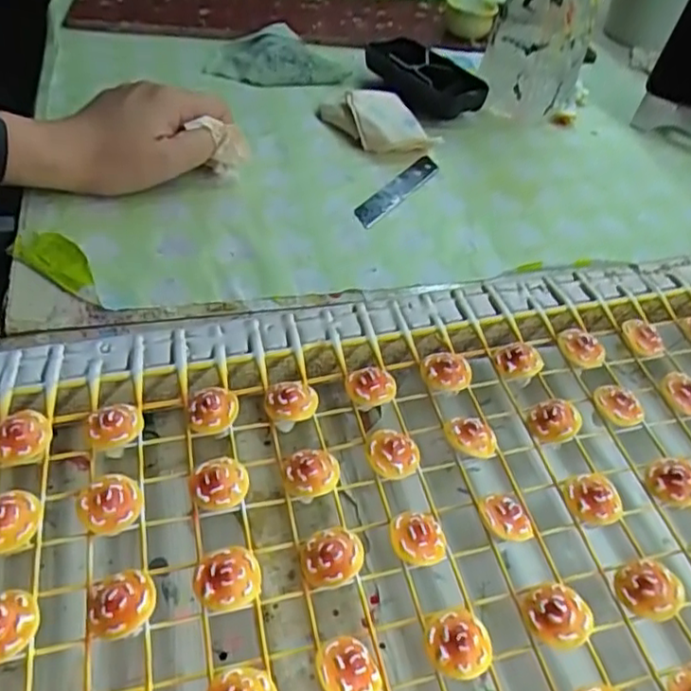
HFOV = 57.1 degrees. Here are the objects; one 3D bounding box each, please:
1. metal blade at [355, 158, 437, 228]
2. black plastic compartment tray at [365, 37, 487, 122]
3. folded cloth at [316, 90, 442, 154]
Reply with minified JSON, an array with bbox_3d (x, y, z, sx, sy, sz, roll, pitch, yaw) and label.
[{"bbox_3d":[0.035,-0.105,0.426,0.017,0.006,0.099,27,48,18],"label":"metal blade"},{"bbox_3d":[0.062,-0.224,0.527,0.060,0.029,0.110,-13,50,-17],"label":"black plastic compartment tray"},{"bbox_3d":[0.024,-0.168,0.470,0.073,0.021,0.068,-7,48,-12],"label":"folded cloth"}]

